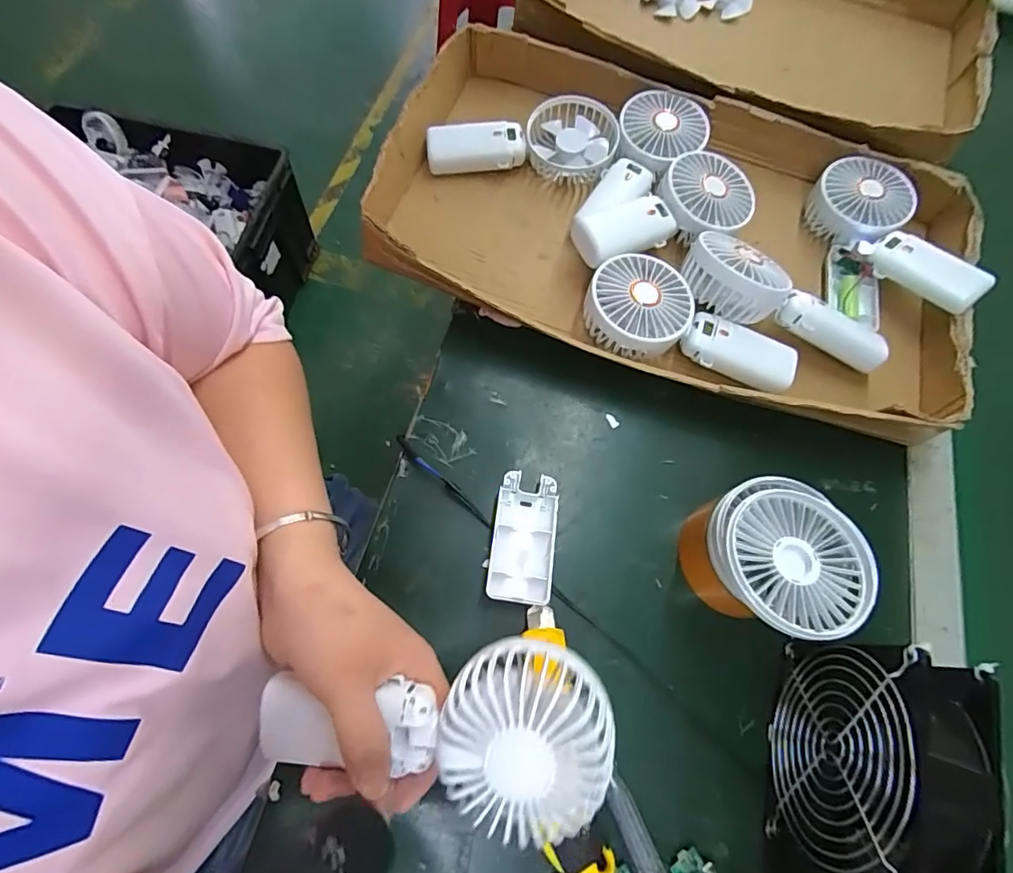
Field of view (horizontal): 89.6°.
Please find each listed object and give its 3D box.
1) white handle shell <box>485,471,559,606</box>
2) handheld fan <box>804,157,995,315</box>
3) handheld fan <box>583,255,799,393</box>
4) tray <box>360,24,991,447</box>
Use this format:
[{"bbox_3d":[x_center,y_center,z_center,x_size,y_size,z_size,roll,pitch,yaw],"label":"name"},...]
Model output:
[{"bbox_3d":[0.013,0.074,0.376,0.046,0.016,0.092,8,68,0],"label":"white handle shell"},{"bbox_3d":[0.356,-0.182,0.478,0.074,0.053,0.174,-16,70,-9],"label":"handheld fan"},{"bbox_3d":[0.156,-0.096,0.436,0.181,0.051,0.089,14,68,3],"label":"handheld fan"},{"bbox_3d":[0.151,-0.191,0.469,0.523,0.066,0.315,17,68,4],"label":"tray"}]

